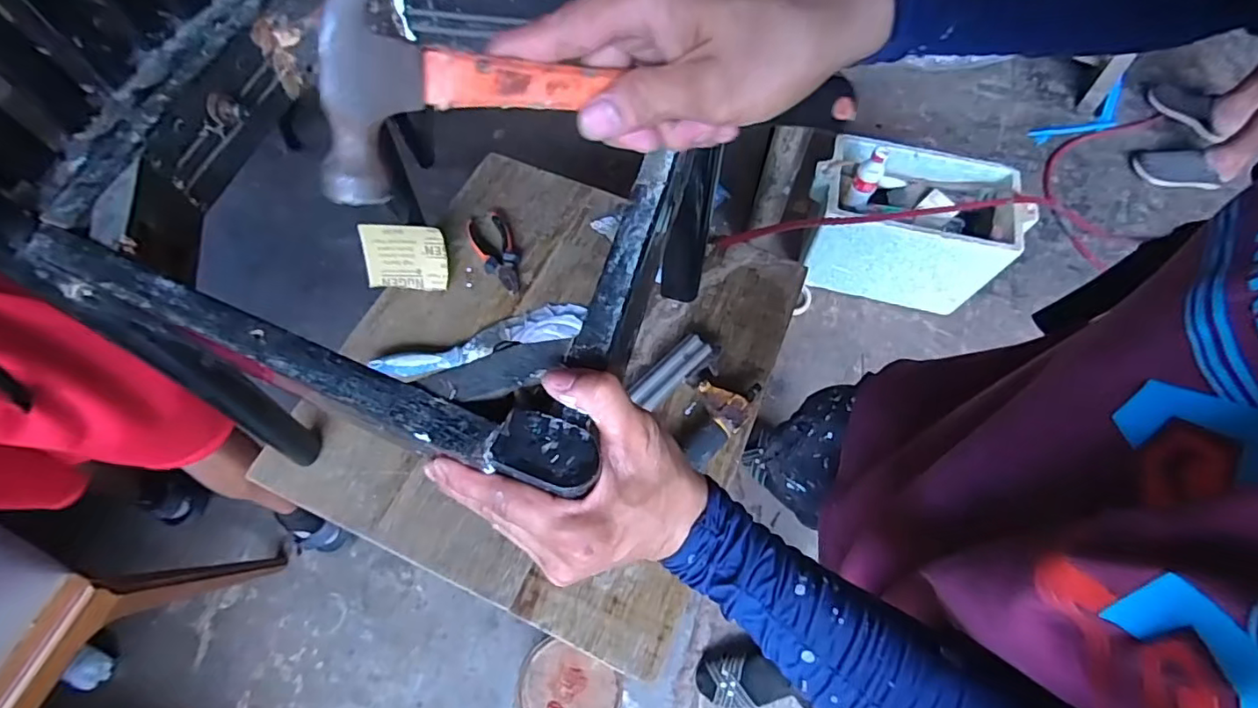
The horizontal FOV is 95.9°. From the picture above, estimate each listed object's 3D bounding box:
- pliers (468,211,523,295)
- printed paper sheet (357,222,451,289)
[{"bbox_3d":[-0.200,-0.154,0.855,0.061,0.023,0.155,-18,63,-10],"label":"pliers"},{"bbox_3d":[-0.323,-0.139,0.818,0.119,0.094,0.009,1,28,3],"label":"printed paper sheet"}]

